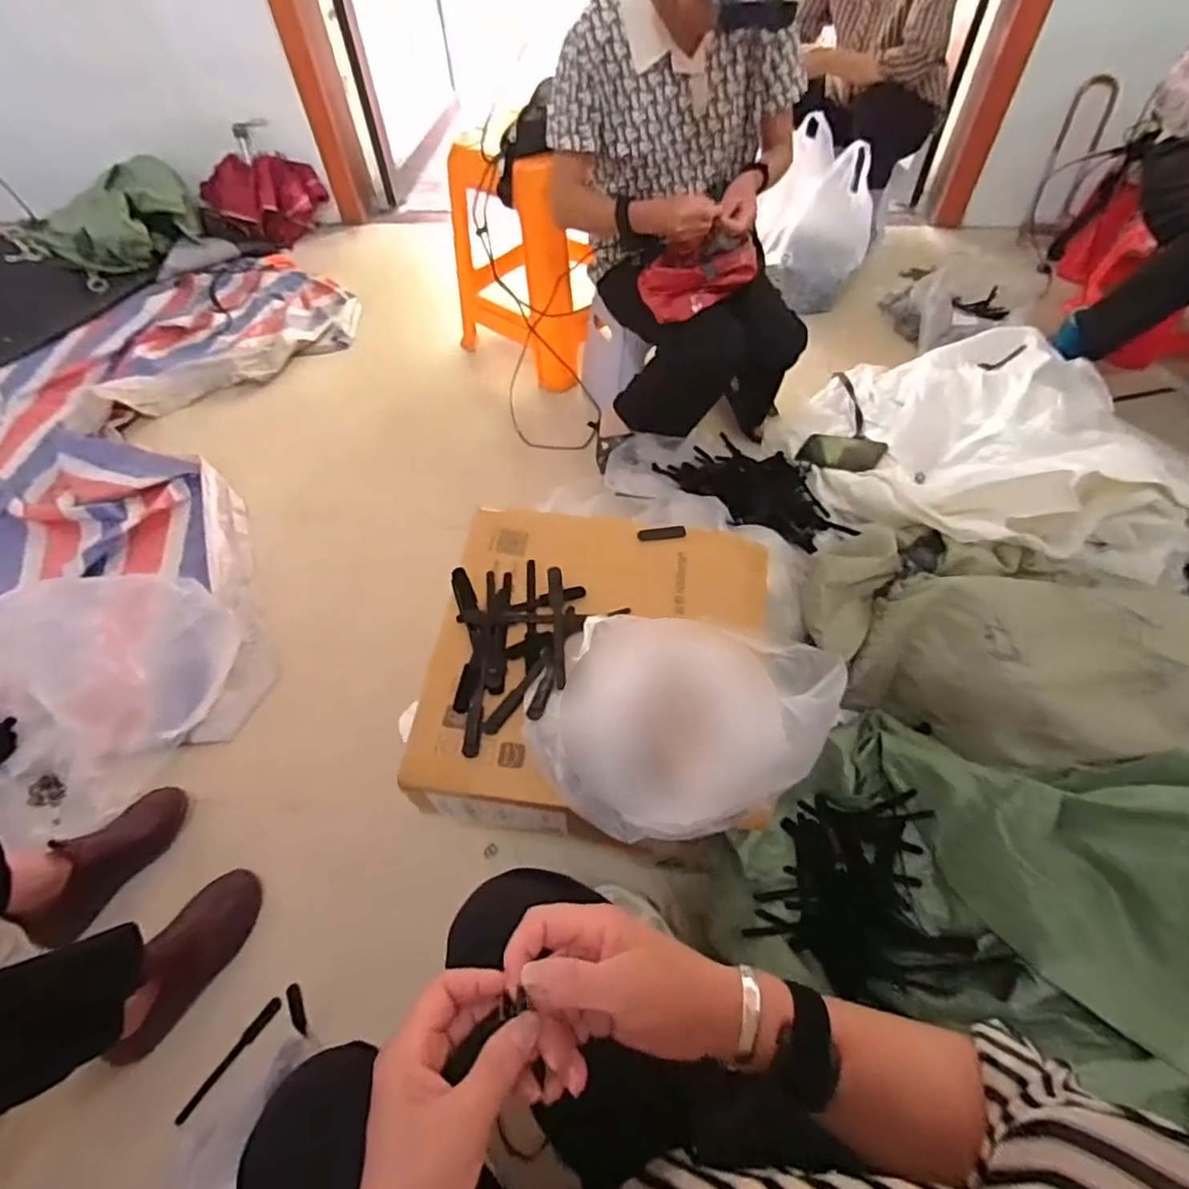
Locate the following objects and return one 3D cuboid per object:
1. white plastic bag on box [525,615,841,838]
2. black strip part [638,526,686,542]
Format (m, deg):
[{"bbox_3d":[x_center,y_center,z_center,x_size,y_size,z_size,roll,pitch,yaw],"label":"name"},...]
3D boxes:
[{"bbox_3d":[0.085,0.128,0.616,0.286,0.117,0.193,6,56,7],"label":"white plastic bag on box"},{"bbox_3d":[0.087,-0.078,0.801,0.061,0.011,0.012,-7,55,-2],"label":"black strip part"}]

